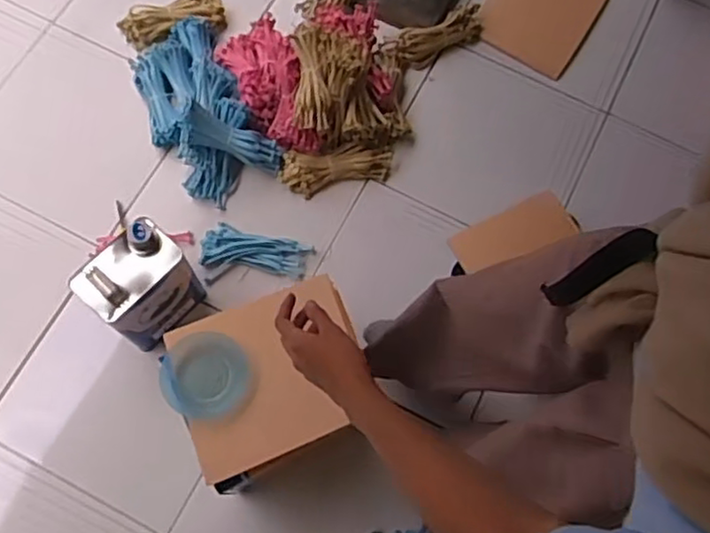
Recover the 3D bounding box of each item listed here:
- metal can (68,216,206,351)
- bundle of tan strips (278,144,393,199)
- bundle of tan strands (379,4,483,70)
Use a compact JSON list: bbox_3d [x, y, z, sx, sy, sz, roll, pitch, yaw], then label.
[{"bbox_3d":[-0.368,0.036,1.175,0.108,0.241,0.169,42,74,10],"label":"metal can"},{"bbox_3d":[-0.037,-0.200,1.374,0.228,0.056,0.087,-5,72,-6],"label":"bundle of tan strips"},{"bbox_3d":[0.174,-0.502,1.477,0.245,0.045,0.090,-31,76,-13],"label":"bundle of tan strands"}]

